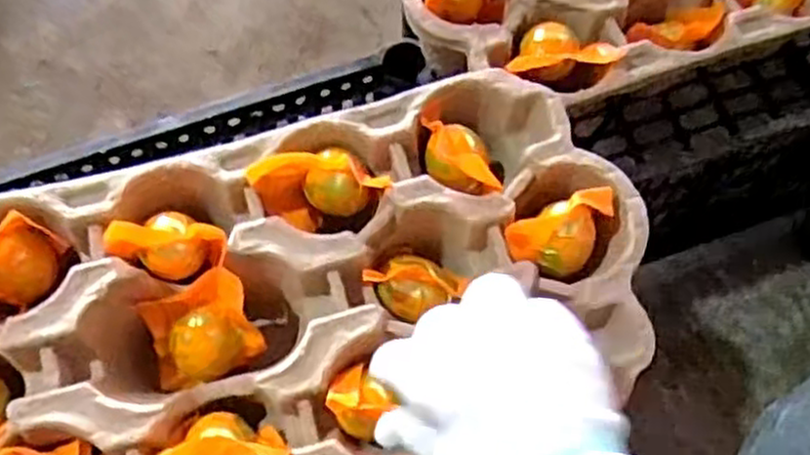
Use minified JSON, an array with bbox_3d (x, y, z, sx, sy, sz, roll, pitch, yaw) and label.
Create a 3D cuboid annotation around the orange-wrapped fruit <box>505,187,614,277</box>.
[{"bbox_3d":[0.093,0.005,0.454,0.062,0.037,0.034,-18,68,-9],"label":"orange-wrapped fruit"}]

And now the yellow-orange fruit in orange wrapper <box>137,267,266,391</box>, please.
[{"bbox_3d":[-0.124,0.064,0.464,0.065,0.057,0.045,-22,69,-10],"label":"yellow-orange fruit in orange wrapper"}]

